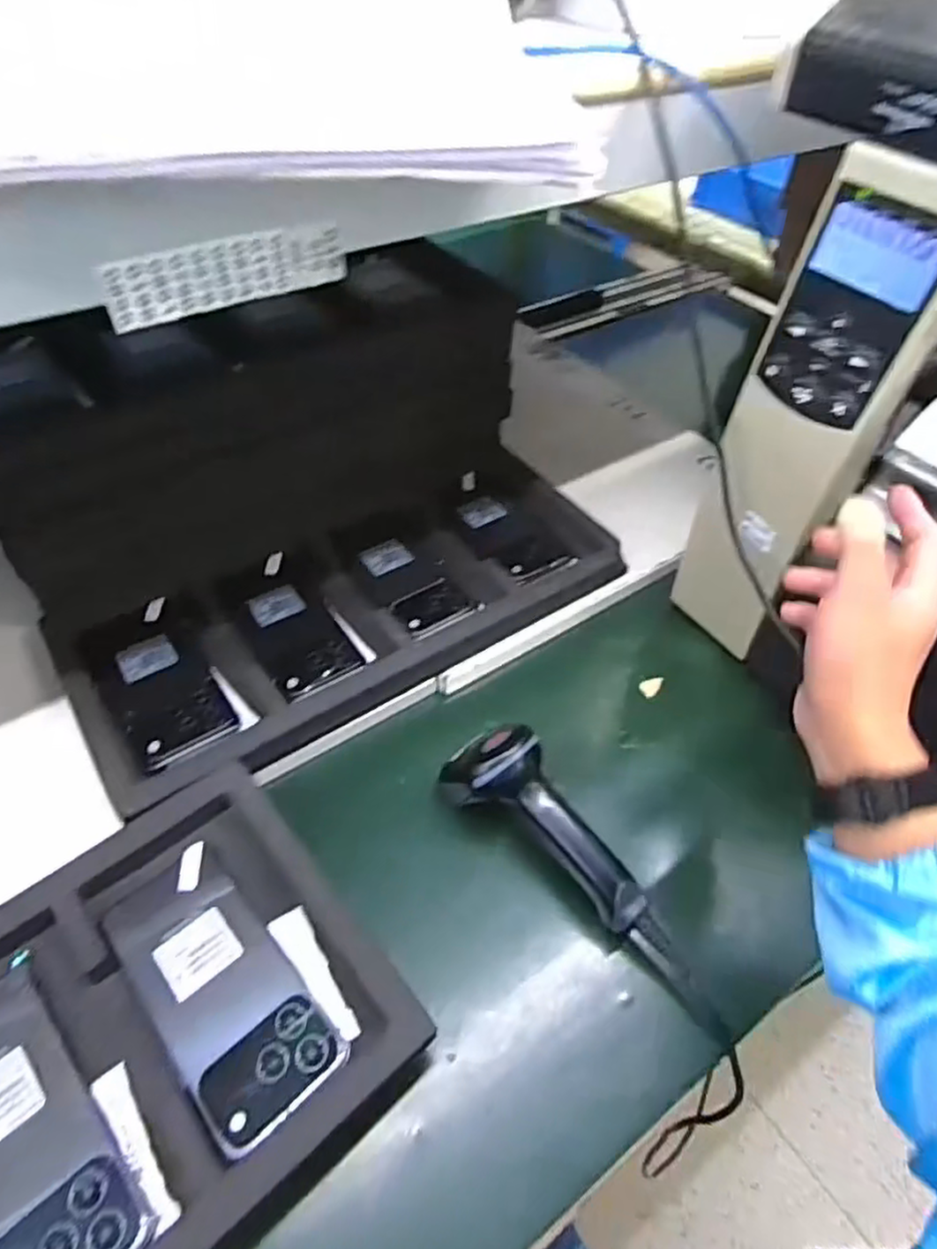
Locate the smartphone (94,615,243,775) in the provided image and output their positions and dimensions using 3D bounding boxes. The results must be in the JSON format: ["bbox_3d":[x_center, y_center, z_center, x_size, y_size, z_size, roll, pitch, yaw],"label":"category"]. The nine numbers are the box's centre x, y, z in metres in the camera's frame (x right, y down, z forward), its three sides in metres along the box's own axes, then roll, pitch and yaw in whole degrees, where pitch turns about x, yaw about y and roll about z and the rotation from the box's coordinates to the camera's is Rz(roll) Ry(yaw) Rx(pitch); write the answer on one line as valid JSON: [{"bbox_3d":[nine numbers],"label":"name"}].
[{"bbox_3d":[-0.246,0.047,0.555,0.074,0.013,0.152,-27,55,-23],"label":"smartphone"}]

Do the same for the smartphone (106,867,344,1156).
[{"bbox_3d":[-0.143,0.211,0.400,0.071,0.009,0.155,-34,58,-27],"label":"smartphone"}]

